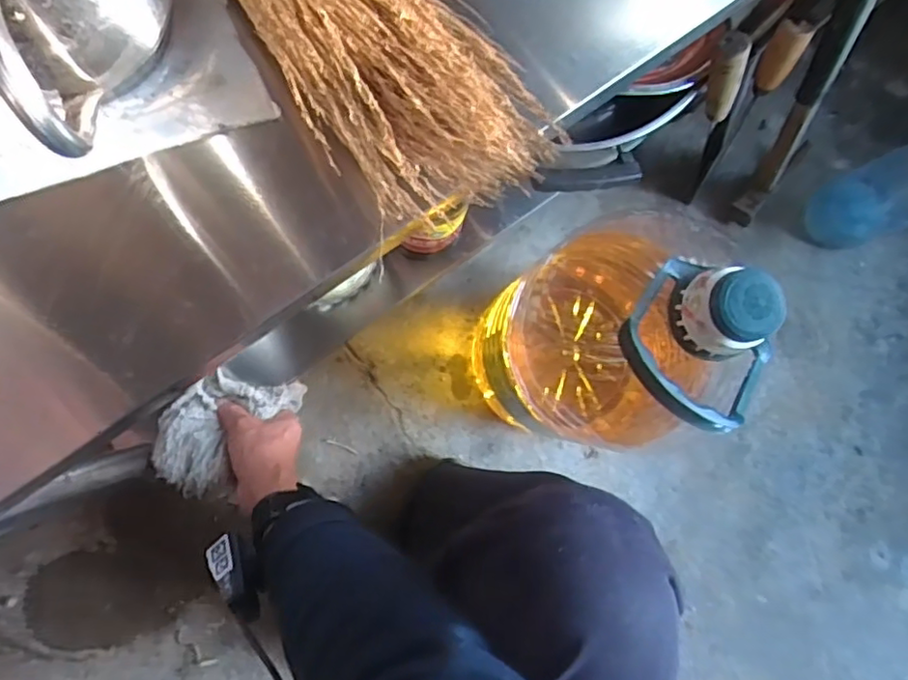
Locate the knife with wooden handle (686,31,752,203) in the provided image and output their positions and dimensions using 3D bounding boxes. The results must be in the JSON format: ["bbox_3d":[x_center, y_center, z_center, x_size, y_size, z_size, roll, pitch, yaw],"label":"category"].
[{"bbox_3d":[0.273,-0.221,0.668,0.030,0.255,0.032,37,82,22],"label":"knife with wooden handle"}]

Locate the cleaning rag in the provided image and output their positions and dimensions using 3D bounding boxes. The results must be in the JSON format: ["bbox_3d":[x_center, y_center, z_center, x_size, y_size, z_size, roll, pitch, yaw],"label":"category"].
[{"bbox_3d":[-0.226,0.079,0.619,0.087,0.090,0.130,37,82,-2],"label":"cleaning rag"}]

